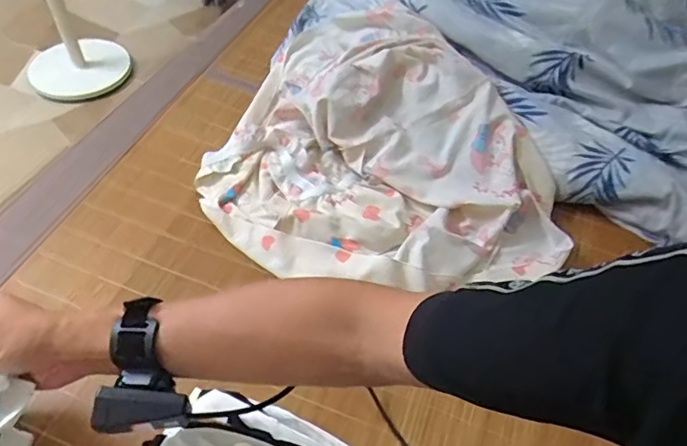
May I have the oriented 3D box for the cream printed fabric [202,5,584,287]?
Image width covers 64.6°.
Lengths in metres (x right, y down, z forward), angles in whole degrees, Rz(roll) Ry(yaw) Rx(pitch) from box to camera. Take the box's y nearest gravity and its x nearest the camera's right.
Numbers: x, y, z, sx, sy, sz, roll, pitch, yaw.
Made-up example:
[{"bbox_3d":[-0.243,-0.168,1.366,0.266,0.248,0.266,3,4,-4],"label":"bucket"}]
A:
[{"bbox_3d":[0.061,-0.150,0.869,0.521,0.125,0.510,3,50,-1],"label":"cream printed fabric"}]

